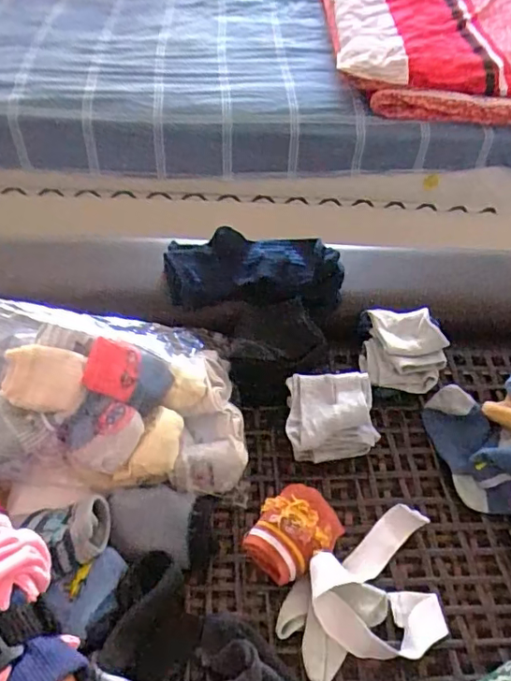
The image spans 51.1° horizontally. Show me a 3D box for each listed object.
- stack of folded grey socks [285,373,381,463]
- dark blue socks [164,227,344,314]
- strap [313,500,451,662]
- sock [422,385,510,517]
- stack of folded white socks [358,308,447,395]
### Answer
[{"bbox_3d":[0.089,0.091,0.627,0.110,0.068,0.095,1,49,-4],"label":"stack of folded grey socks"},{"bbox_3d":[-0.001,-0.091,0.713,0.233,0.051,0.099,5,49,-1],"label":"dark blue socks"},{"bbox_3d":[0.132,0.241,0.523,0.149,0.042,0.115,-26,56,-25],"label":"strap"},{"bbox_3d":[0.271,0.134,0.621,0.174,0.064,0.107,32,54,21],"label":"sock"},{"bbox_3d":[0.187,0.011,0.689,0.108,0.055,0.105,11,78,26],"label":"stack of folded white socks"}]

